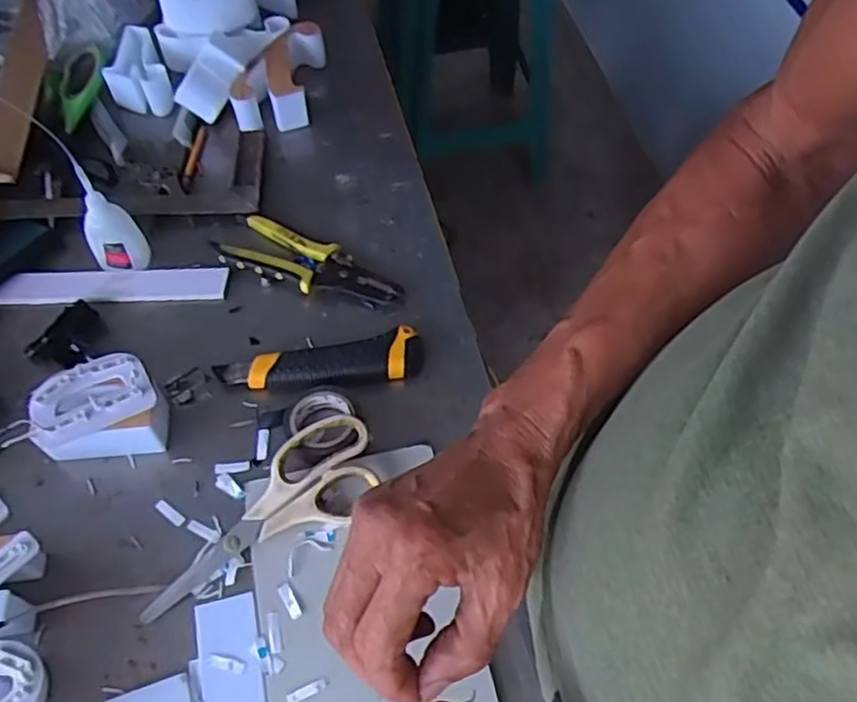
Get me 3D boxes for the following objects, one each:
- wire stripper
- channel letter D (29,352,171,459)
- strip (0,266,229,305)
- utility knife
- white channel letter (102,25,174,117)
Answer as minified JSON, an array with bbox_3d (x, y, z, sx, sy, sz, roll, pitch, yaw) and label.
[{"bbox_3d":[-0.101,-0.075,0.618,0.158,0.021,0.054,20,60,12],"label":"wire stripper"},{"bbox_3d":[-0.241,0.045,0.528,0.084,0.053,0.057,-12,58,-7],"label":"channel letter D"},{"bbox_3d":[-0.274,-0.057,0.612,0.198,0.008,0.032,-2,74,-4],"label":"strip"},{"bbox_3d":[-0.085,0.010,0.567,0.159,0.020,0.038,-8,58,-5],"label":"utility knife"},{"bbox_3d":[-0.303,-0.287,0.739,0.058,0.042,0.098,-23,60,-13],"label":"white channel letter"}]

